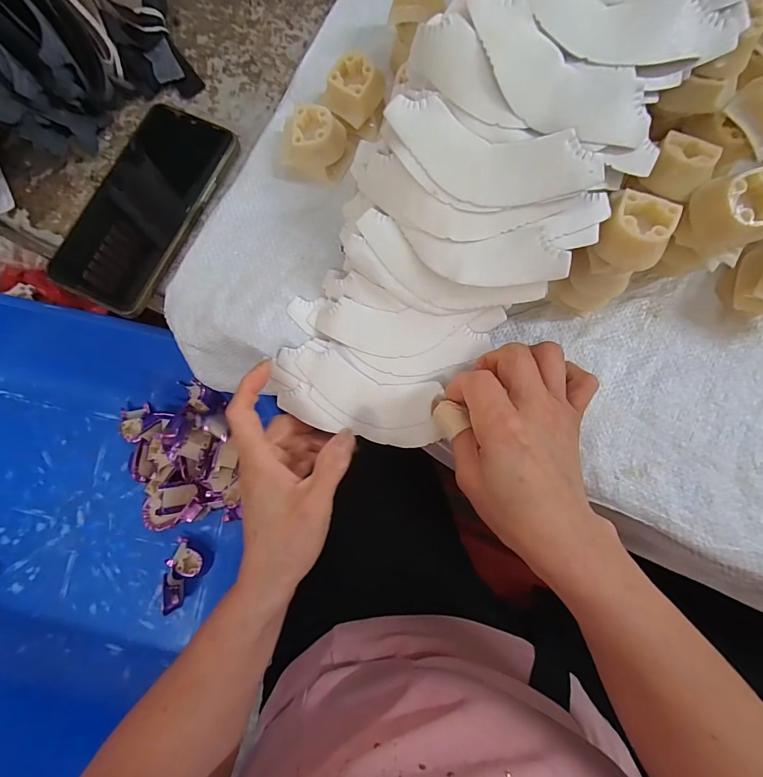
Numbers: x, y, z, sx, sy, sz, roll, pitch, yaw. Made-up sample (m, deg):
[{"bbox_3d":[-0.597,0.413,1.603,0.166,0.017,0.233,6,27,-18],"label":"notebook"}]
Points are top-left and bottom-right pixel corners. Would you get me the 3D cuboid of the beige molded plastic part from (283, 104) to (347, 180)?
[{"bbox_3d":[-0.048,-0.180,0.287,0.039,0.032,0.036,21,83,6],"label":"beige molded plastic part"}]

